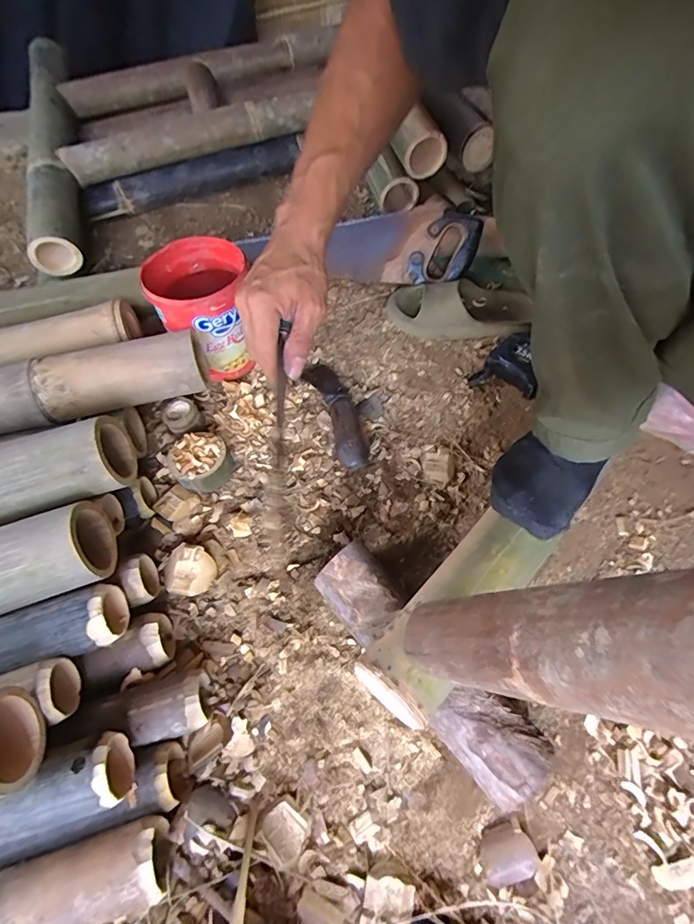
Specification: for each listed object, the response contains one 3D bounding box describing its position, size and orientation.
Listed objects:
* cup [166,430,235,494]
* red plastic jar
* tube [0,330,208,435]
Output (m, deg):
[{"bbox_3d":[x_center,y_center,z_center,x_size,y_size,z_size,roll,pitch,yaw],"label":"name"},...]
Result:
[{"bbox_3d":[-0.197,-0.001,0.605,0.075,0.047,0.071,-1,60,2],"label":"cup"},{"bbox_3d":[-0.207,-0.225,0.672,0.135,0.155,0.137,-1,60,2],"label":"red plastic jar"},{"bbox_3d":[-0.483,-0.067,0.559,0.598,0.070,0.074,-15,60,-5],"label":"tube"}]

